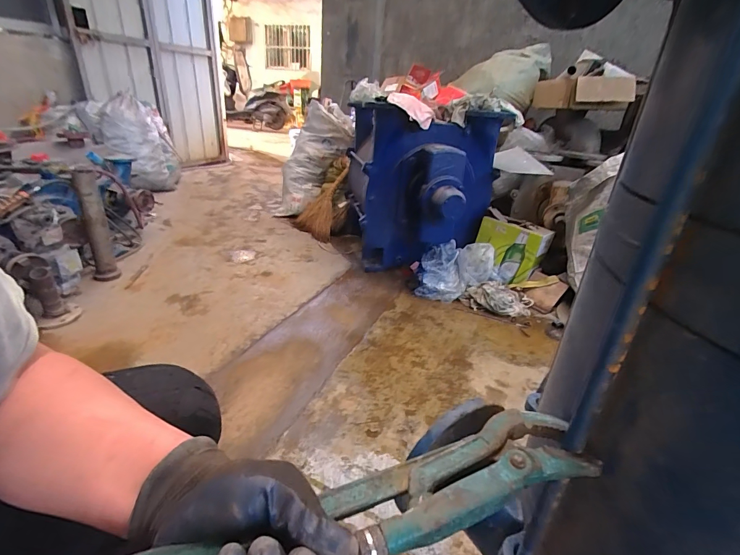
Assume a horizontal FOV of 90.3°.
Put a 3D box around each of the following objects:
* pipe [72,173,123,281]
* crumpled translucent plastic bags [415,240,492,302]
[{"bbox_3d":[-1.090,-0.186,1.465,0.078,0.436,0.106,-17,33,-37],"label":"pipe"},{"bbox_3d":[0.378,-0.033,1.625,0.301,0.204,0.232,10,26,11],"label":"crumpled translucent plastic bags"}]

